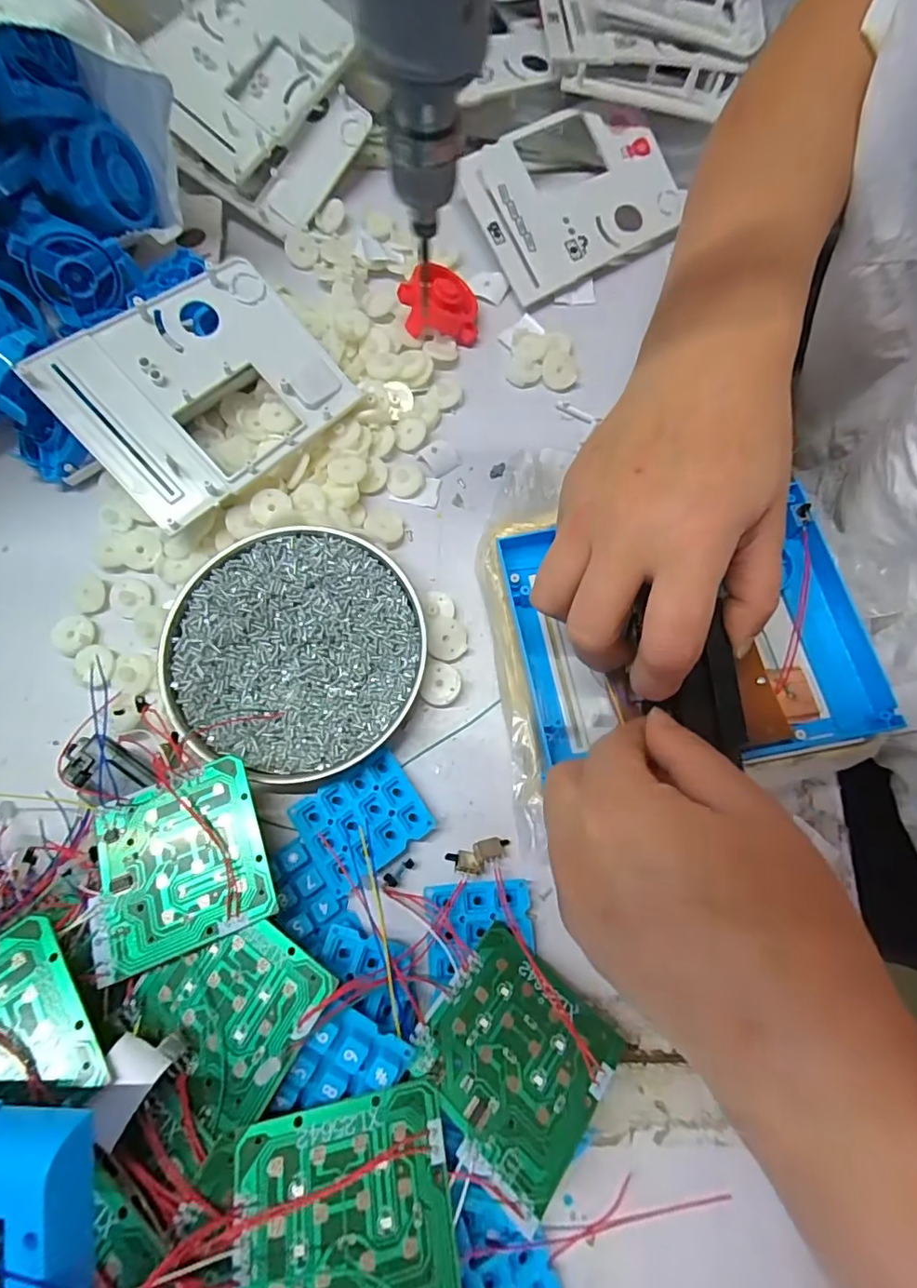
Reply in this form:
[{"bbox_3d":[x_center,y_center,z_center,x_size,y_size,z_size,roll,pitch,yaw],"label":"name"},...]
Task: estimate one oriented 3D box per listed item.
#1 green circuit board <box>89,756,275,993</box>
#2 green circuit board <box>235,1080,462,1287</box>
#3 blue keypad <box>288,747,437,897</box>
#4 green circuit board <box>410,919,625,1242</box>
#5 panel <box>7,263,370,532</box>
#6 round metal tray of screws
[{"bbox_3d":[-0.122,0.094,0.230,0.070,0.004,0.071,-20,67,-8],"label":"green circuit board"},{"bbox_3d":[-0.037,0.201,0.181,0.070,0.004,0.071,-3,60,-15],"label":"green circuit board"},{"bbox_3d":[-0.049,0.088,0.269,0.059,0.005,0.049,-34,76,-10],"label":"blue keypad"},{"bbox_3d":[0.023,0.171,0.221,0.070,0.004,0.072,35,54,20],"label":"green circuit board"},{"bbox_3d":[-0.147,-0.150,0.308,0.143,0.010,0.114,-44,98,-14],"label":"panel"},{"bbox_3d":[-0.087,0.003,0.287,0.132,0.018,0.130,0,73,0],"label":"round metal tray of screws"}]

